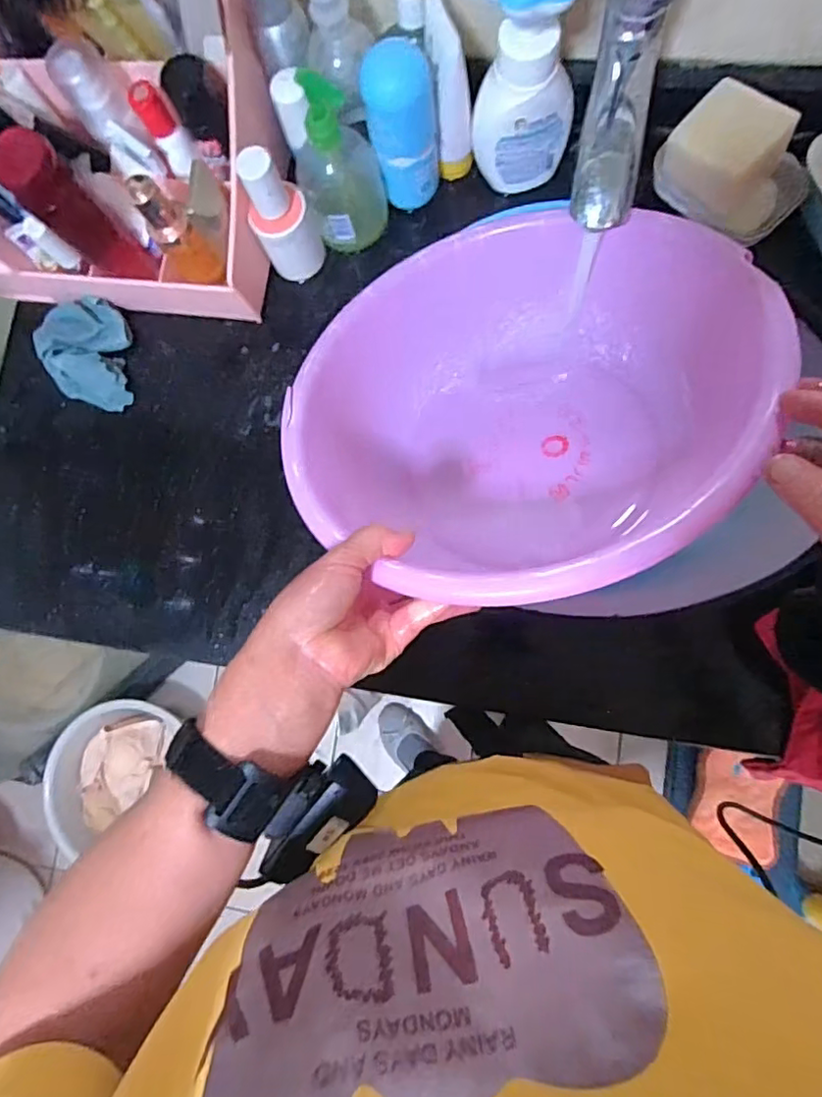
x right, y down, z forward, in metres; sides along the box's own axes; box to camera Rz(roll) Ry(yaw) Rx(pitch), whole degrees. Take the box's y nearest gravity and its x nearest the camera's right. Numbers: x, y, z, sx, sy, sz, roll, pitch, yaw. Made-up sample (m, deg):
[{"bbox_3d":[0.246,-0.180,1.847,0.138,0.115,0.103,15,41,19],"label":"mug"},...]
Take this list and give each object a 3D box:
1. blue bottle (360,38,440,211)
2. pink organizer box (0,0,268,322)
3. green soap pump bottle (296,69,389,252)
[{"bbox_3d":[-0.005,-0.346,0.487,0.052,0.119,0.044,-4,83,6],"label":"blue bottle"},{"bbox_3d":[-0.283,-0.344,0.496,0.306,0.156,0.209,6,84,7],"label":"pink organizer box"},{"bbox_3d":[-0.066,-0.335,0.493,0.069,0.137,0.091,-19,81,4],"label":"green soap pump bottle"}]

